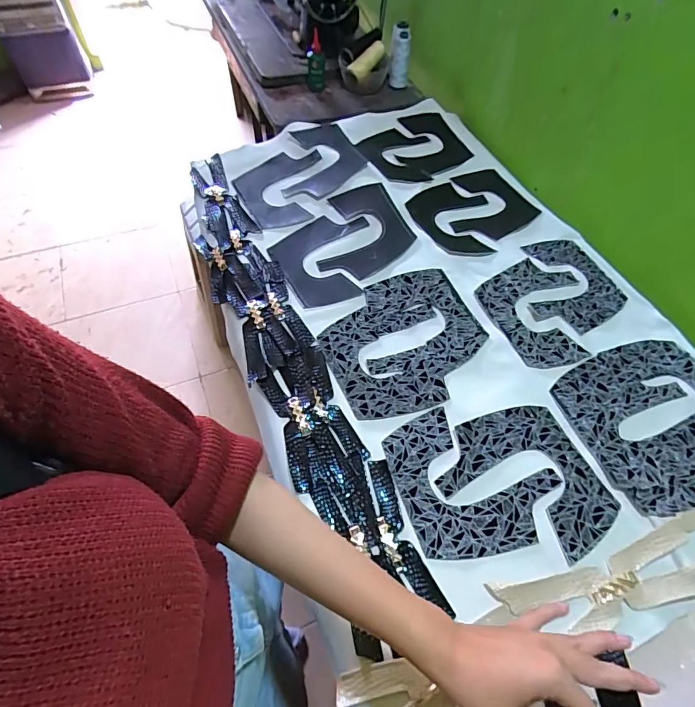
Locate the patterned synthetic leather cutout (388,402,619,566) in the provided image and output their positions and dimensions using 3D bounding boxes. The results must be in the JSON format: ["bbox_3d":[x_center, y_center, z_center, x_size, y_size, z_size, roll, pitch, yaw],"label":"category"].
[{"bbox_3d":[0.185,0.153,0.527,0.246,0.009,0.185,-9,59,-3],"label":"patterned synthetic leather cutout"}]

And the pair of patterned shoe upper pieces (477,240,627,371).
[{"bbox_3d":[0.329,-0.091,0.681,0.179,0.012,0.267,40,63,16],"label":"pair of patterned shoe upper pieces"}]

